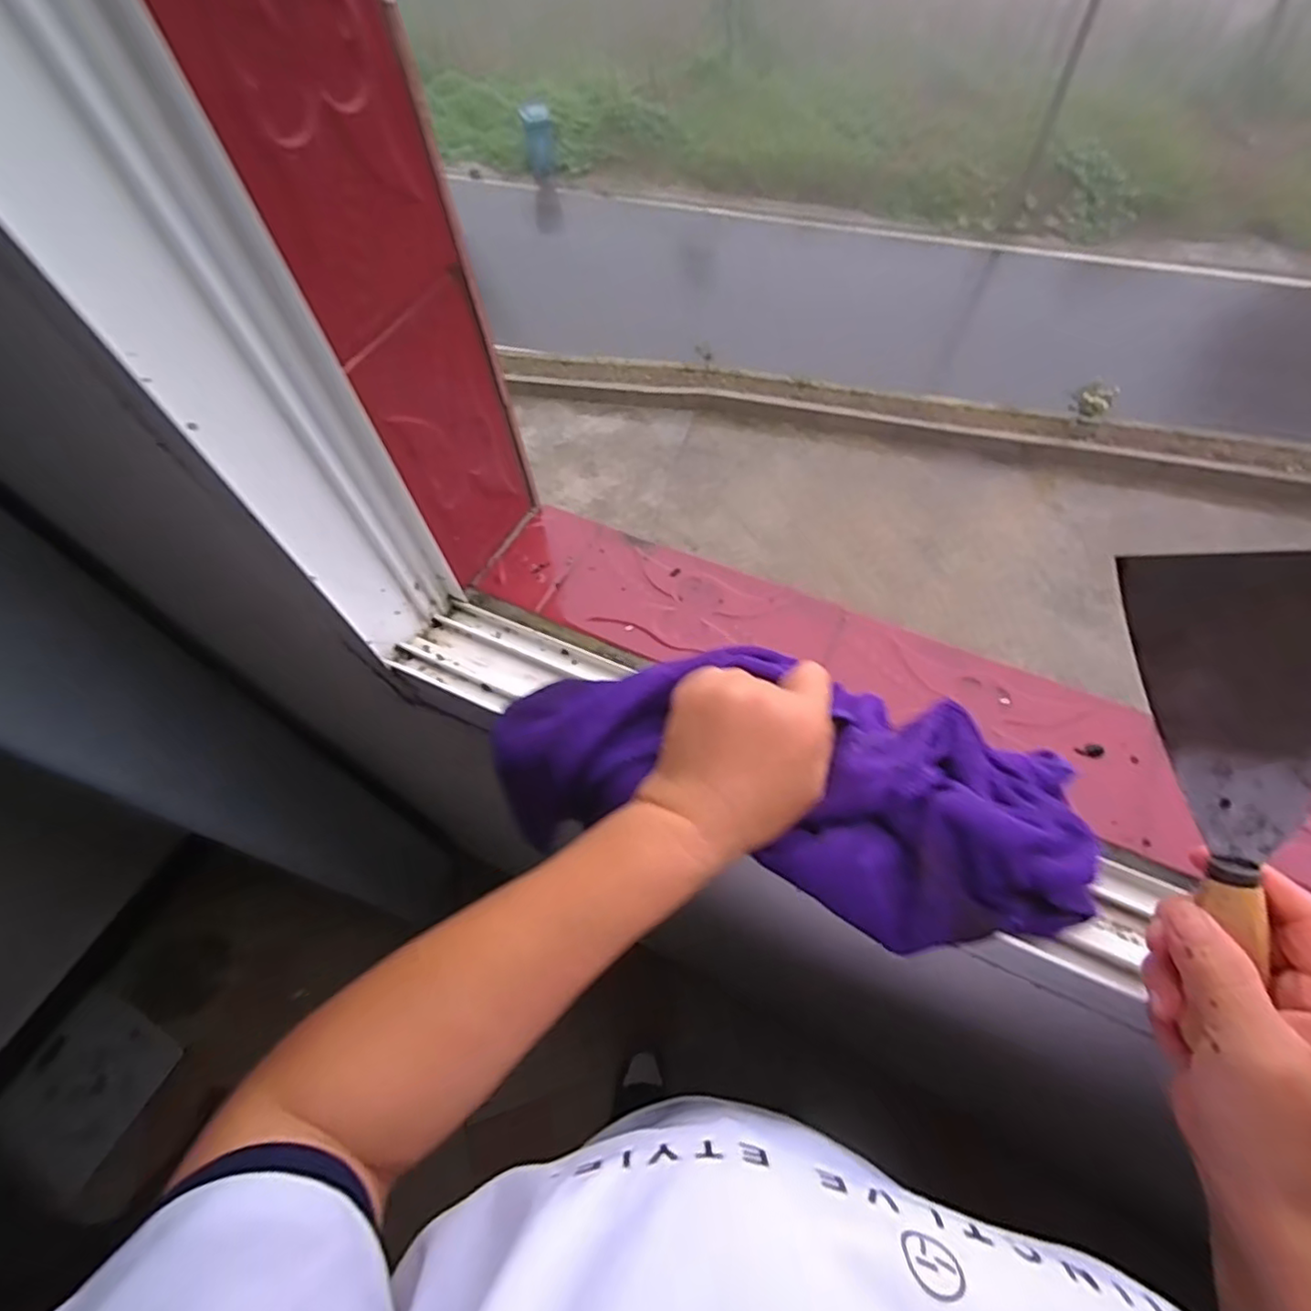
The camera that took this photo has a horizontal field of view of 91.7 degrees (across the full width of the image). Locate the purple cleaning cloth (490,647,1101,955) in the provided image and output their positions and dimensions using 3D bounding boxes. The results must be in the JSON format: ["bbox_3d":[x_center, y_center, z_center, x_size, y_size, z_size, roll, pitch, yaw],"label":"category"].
[{"bbox_3d":[0.074,0.061,0.346,0.300,0.039,0.141,10,61,11],"label":"purple cleaning cloth"}]

